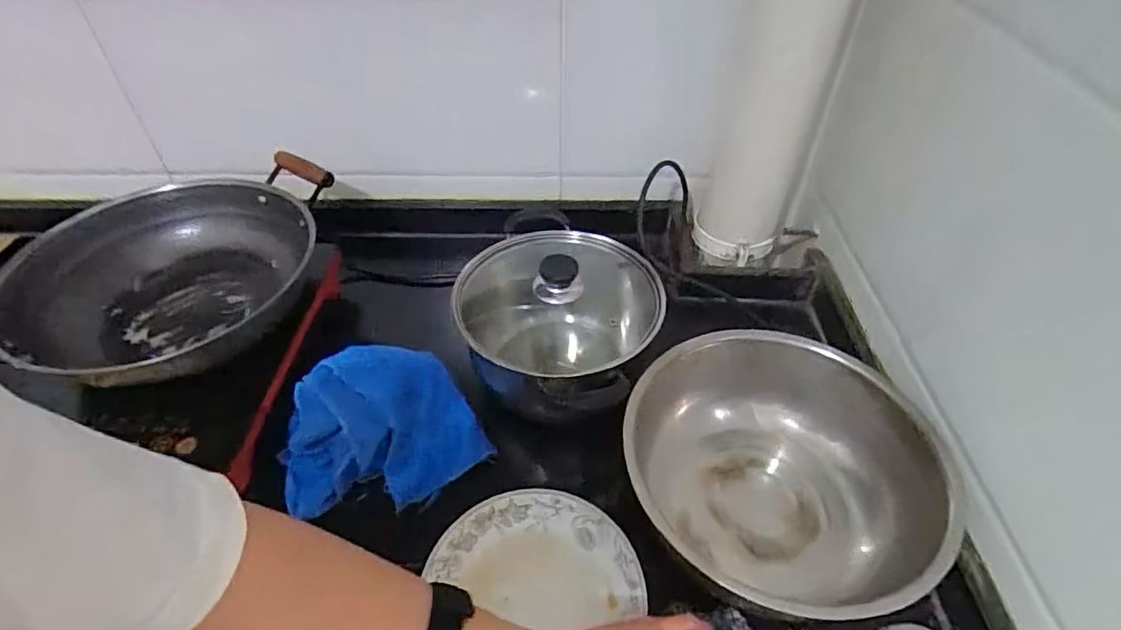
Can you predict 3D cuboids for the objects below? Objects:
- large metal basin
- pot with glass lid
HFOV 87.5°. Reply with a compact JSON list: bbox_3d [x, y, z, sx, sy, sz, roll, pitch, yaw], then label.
[{"bbox_3d":[0.196,0.153,0.558,0.257,0.126,0.240,0,46,0],"label":"large metal basin"},{"bbox_3d":[-0.006,0.014,0.642,0.207,0.166,0.201,0,46,0],"label":"pot with glass lid"}]

